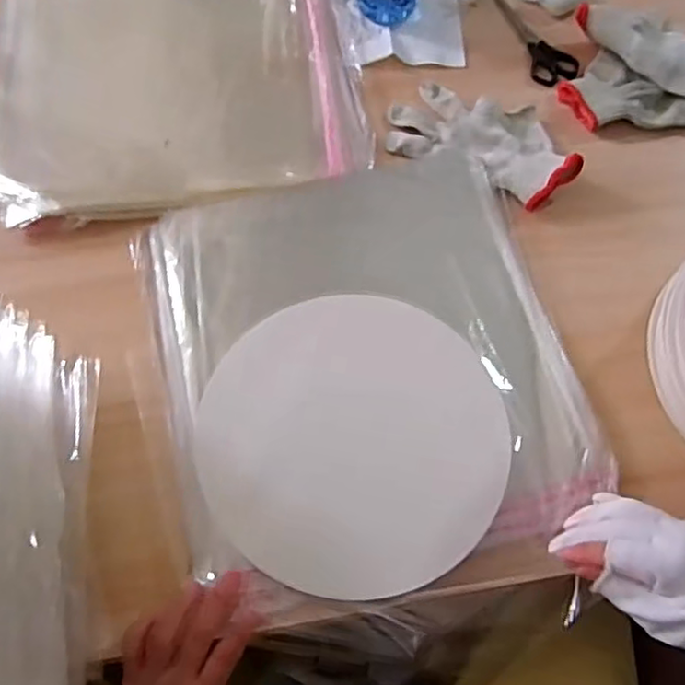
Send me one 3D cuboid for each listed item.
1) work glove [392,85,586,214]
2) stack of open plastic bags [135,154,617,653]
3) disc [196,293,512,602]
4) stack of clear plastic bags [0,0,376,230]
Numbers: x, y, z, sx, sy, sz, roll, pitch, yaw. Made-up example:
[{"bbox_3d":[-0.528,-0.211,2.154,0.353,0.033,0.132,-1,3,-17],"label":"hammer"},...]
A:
[{"bbox_3d":[0.139,-0.206,0.637,0.185,0.025,0.104,26,67,10],"label":"work glove"},{"bbox_3d":[0.021,0.024,0.537,0.328,0.027,0.379,-14,66,-8],"label":"stack of open plastic bags"},{"bbox_3d":[0.008,0.073,0.510,0.233,0.012,0.225,0,70,1],"label":"disc"},{"bbox_3d":[-0.166,-0.275,0.664,0.360,0.019,0.328,-9,66,-6],"label":"stack of clear plastic bags"}]

